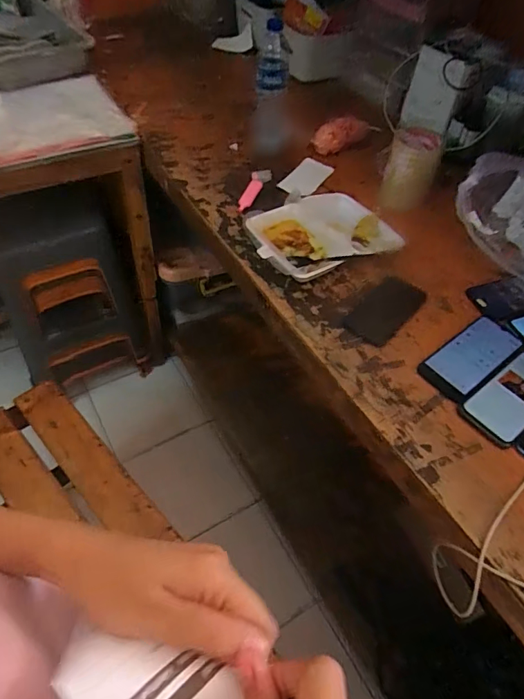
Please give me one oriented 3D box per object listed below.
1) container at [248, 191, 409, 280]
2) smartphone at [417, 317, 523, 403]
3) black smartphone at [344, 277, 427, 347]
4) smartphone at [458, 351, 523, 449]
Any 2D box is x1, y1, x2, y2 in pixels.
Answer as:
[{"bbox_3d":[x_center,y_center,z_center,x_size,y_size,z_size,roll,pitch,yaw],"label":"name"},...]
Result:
[{"bbox_3d":[0.104,-0.204,0.824,0.254,0.045,0.187,-24,57,-21],"label":"container"},{"bbox_3d":[0.313,0.009,0.690,0.175,0.009,0.075,-30,60,-25],"label":"smartphone"},{"bbox_3d":[0.198,-0.064,0.746,0.074,0.004,0.148,36,57,22],"label":"black smartphone"},{"bbox_3d":[0.355,0.061,0.651,0.177,0.007,0.081,-31,60,-25],"label":"smartphone"}]

